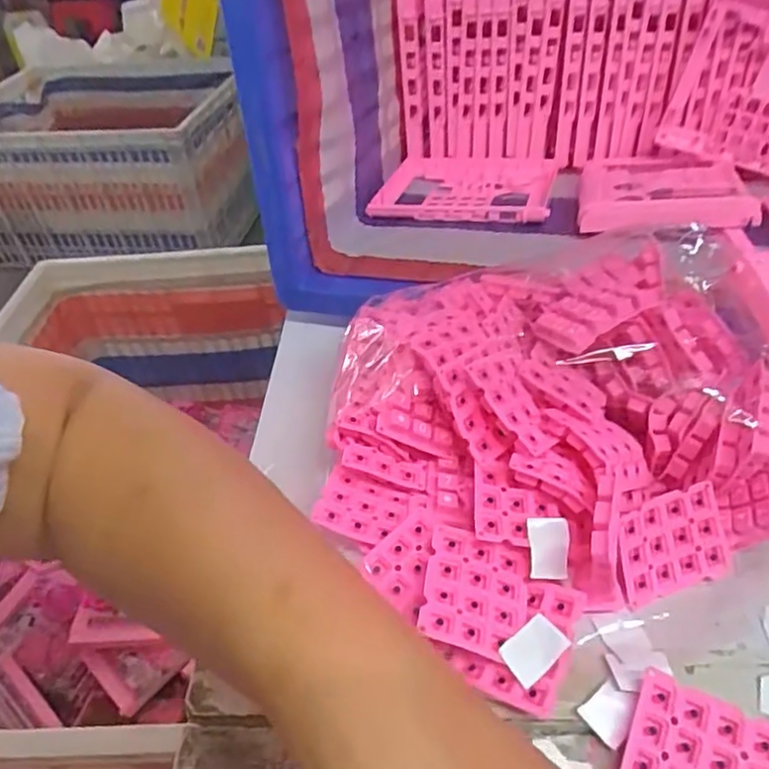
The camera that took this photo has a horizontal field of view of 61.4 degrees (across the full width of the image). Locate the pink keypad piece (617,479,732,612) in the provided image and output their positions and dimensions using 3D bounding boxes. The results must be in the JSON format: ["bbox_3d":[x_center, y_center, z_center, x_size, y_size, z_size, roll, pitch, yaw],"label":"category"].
[{"bbox_3d":[0.147,0.083,0.332,0.060,0.049,0.004,-16,5,-10],"label":"pink keypad piece"}]

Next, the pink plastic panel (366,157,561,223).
[{"bbox_3d":[0.081,-0.192,0.640,0.162,0.021,0.141,7,38,16],"label":"pink plastic panel"}]

